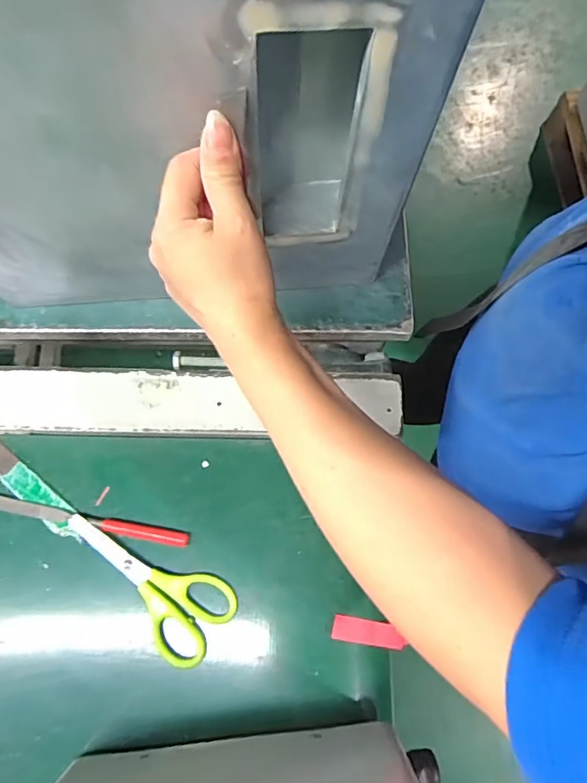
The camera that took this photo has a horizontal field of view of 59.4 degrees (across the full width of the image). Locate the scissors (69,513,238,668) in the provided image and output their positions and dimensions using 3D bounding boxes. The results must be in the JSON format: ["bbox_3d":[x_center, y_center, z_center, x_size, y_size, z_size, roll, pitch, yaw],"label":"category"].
[{"bbox_3d":[-0.104,0.129,0.359,0.128,0.010,0.057,36,77,9],"label":"scissors"}]

